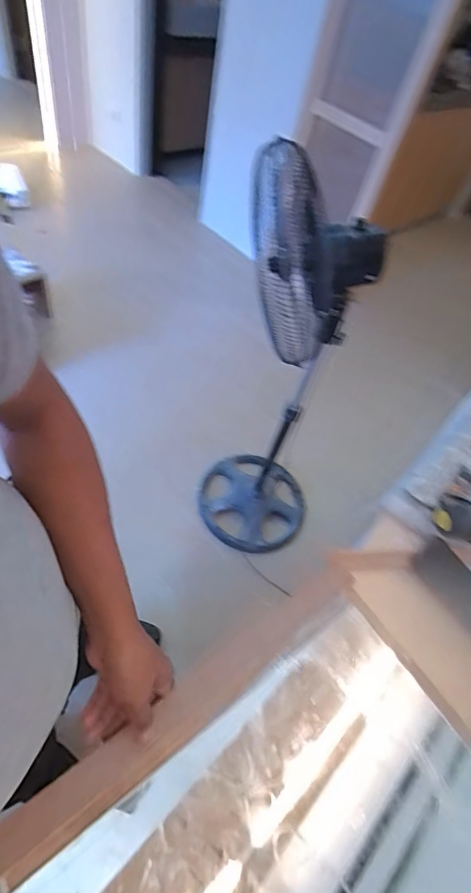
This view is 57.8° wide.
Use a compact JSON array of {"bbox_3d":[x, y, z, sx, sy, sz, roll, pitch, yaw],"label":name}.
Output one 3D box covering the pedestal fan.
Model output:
[{"bbox_3d":[0.112,-0.172,1.219,0.363,1.104,0.452,11,53,-5],"label":"pedestal fan"}]

